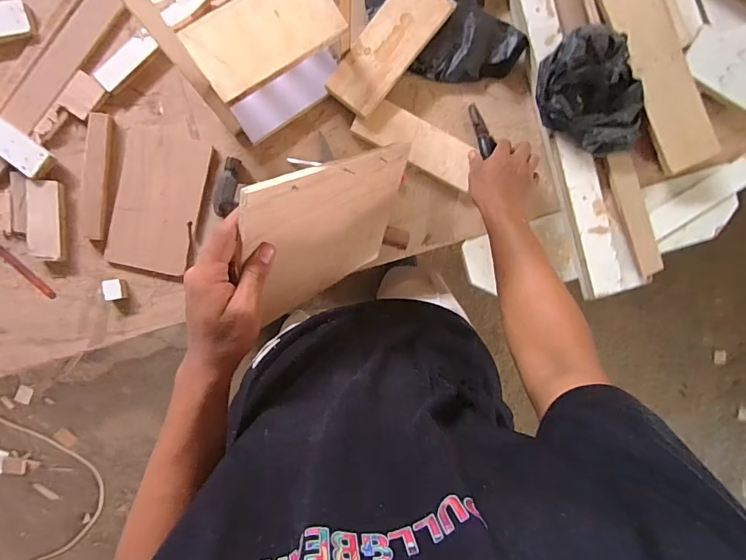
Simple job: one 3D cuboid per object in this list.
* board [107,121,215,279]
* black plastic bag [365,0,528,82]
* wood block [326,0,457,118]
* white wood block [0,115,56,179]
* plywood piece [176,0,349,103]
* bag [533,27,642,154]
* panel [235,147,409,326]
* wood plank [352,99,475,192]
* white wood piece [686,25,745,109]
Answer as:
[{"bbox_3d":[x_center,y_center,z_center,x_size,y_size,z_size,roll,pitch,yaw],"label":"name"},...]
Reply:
[{"bbox_3d":[-0.332,-0.114,0.666,0.121,0.020,0.214,13,91,-3],"label":"board"},{"bbox_3d":[0.111,-0.423,0.665,0.231,0.055,0.216,-11,93,-3],"label":"black plastic bag"},{"bbox_3d":[0.024,-0.357,0.661,0.085,0.028,0.222,39,90,-4],"label":"wood block"},{"bbox_3d":[-0.540,-0.208,0.622,0.153,0.013,0.046,36,90,-4],"label":"white wood block"},{"bbox_3d":[-0.126,-0.295,0.507,0.175,0.019,0.091,-34,93,-1],"label":"plywood piece"},{"bbox_3d":[0.347,-0.293,0.657,0.187,0.060,0.166,25,91,-4],"label":"bag"},{"bbox_3d":[-0.045,-0.053,0.480,0.010,0.252,0.170,31,129,21],"label":"panel"},{"bbox_3d":[0.069,-0.220,0.681,0.194,0.020,0.065,26,90,-4],"label":"wood plank"},{"bbox_3d":[0.600,-0.371,0.704,0.138,0.011,0.138,30,90,-4],"label":"white wood piece"}]

